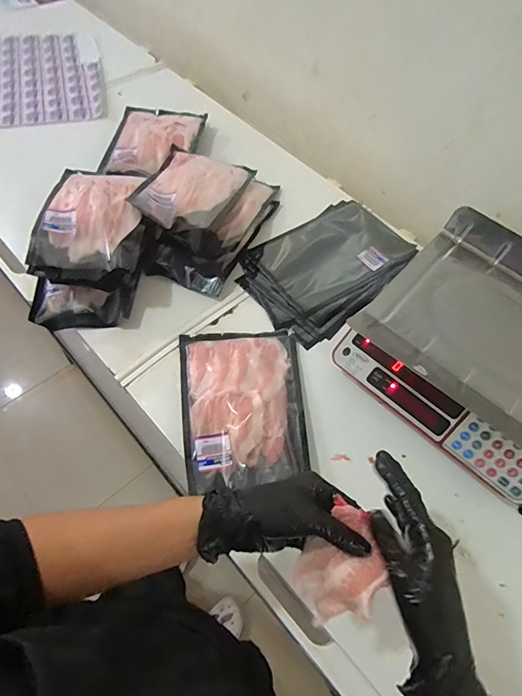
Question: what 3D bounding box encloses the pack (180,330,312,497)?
[{"bbox_3d":[-0.023,0.080,0.637,0.187,0.029,0.255,-6,62,-6],"label":"pack"}]

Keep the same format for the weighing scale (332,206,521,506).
[{"bbox_3d":[0.364,-0.007,0.651,0.346,0.136,0.346,39,67,17],"label":"weighing scale"}]

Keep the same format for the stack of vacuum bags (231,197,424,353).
[{"bbox_3d":[0.136,-0.169,0.808,0.348,0.022,0.234,-37,69,-20],"label":"stack of vacuum bags"}]

